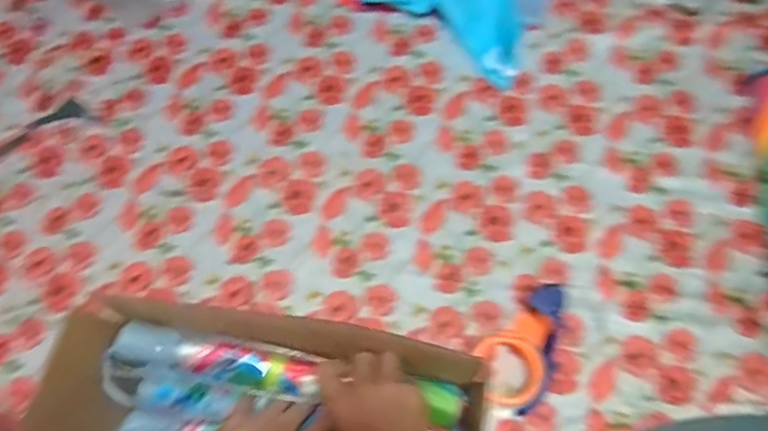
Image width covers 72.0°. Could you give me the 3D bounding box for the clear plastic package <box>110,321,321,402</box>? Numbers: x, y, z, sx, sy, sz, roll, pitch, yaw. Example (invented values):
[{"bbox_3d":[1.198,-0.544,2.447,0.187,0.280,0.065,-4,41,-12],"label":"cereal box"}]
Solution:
[{"bbox_3d":[-0.162,0.144,0.520,0.194,0.031,0.039,13,68,2],"label":"clear plastic package"}]

